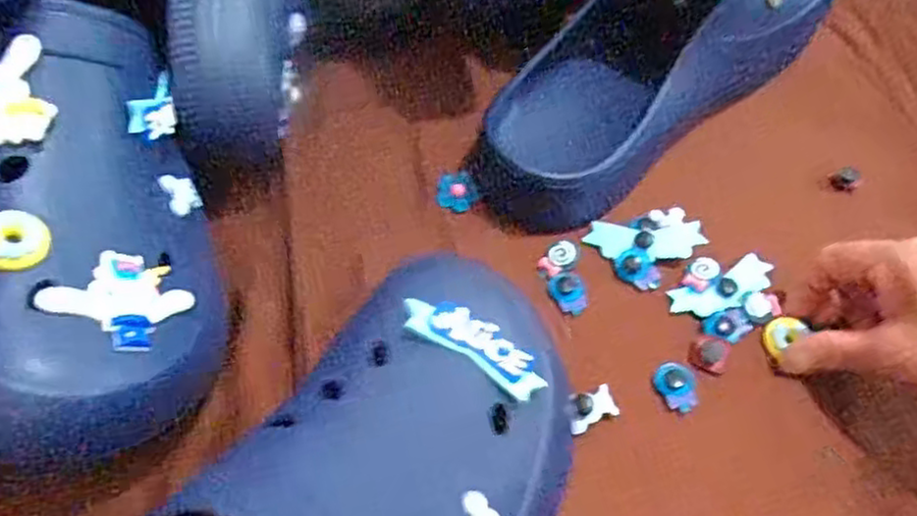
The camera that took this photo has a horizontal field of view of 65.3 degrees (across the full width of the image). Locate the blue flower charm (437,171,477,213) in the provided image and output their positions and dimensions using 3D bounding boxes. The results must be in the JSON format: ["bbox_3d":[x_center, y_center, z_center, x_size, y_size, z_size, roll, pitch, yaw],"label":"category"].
[{"bbox_3d":[-0.002,-0.041,0.428,0.021,0.011,0.021,26,58,15],"label":"blue flower charm"}]

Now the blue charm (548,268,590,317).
[{"bbox_3d":[0.059,0.018,0.387,0.018,0.009,0.026,-12,57,-10],"label":"blue charm"}]

